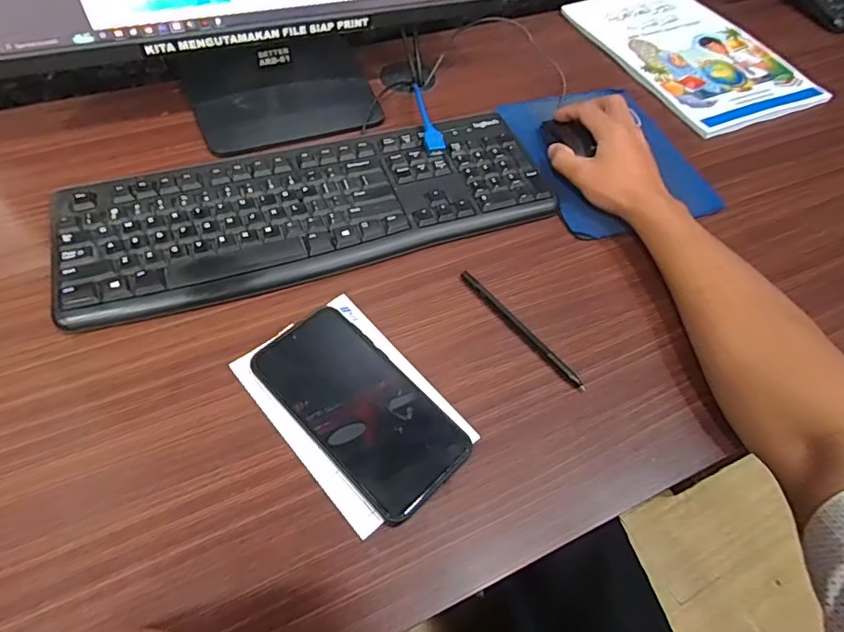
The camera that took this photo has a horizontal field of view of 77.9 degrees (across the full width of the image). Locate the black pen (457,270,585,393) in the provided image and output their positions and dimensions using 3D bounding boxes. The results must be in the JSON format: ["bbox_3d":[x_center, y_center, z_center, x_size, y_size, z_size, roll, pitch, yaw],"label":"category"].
[{"bbox_3d":[0.080,0.009,0.429,0.008,0.006,0.137,-34,66,-24],"label":"black pen"}]

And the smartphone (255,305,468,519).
[{"bbox_3d":[-0.045,0.065,0.380,0.080,0.015,0.160,-38,67,-26],"label":"smartphone"}]

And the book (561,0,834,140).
[{"bbox_3d":[0.349,-0.361,0.696,0.217,0.011,0.308,-20,61,-17],"label":"book"}]

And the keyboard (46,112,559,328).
[{"bbox_3d":[-0.096,-0.101,0.480,0.426,0.021,0.150,-17,60,-16],"label":"keyboard"}]

